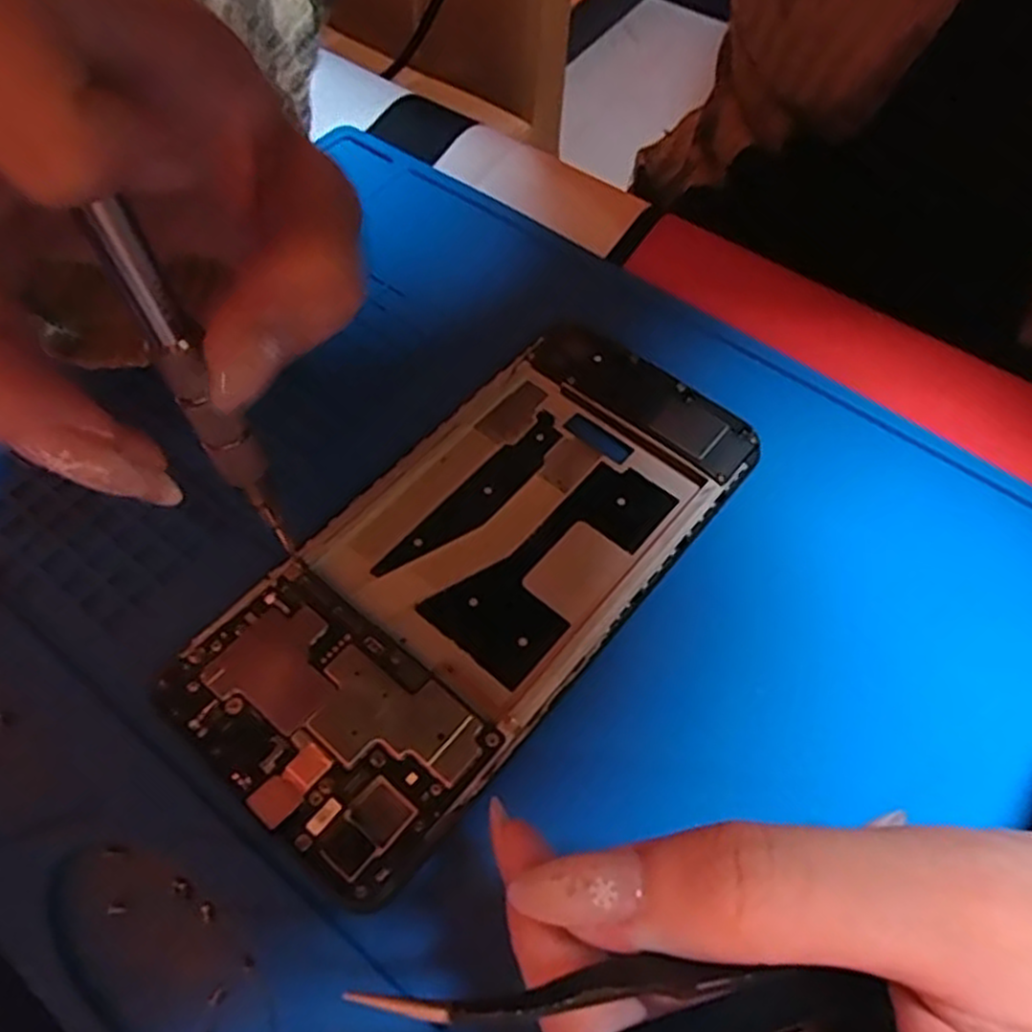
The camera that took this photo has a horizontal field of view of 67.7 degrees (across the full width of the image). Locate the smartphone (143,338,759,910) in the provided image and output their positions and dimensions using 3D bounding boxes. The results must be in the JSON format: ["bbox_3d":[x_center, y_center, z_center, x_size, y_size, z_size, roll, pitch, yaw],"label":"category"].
[{"bbox_3d":[-0.008,0.011,0.188,0.070,0.010,0.146,36,65,18],"label":"smartphone"}]

